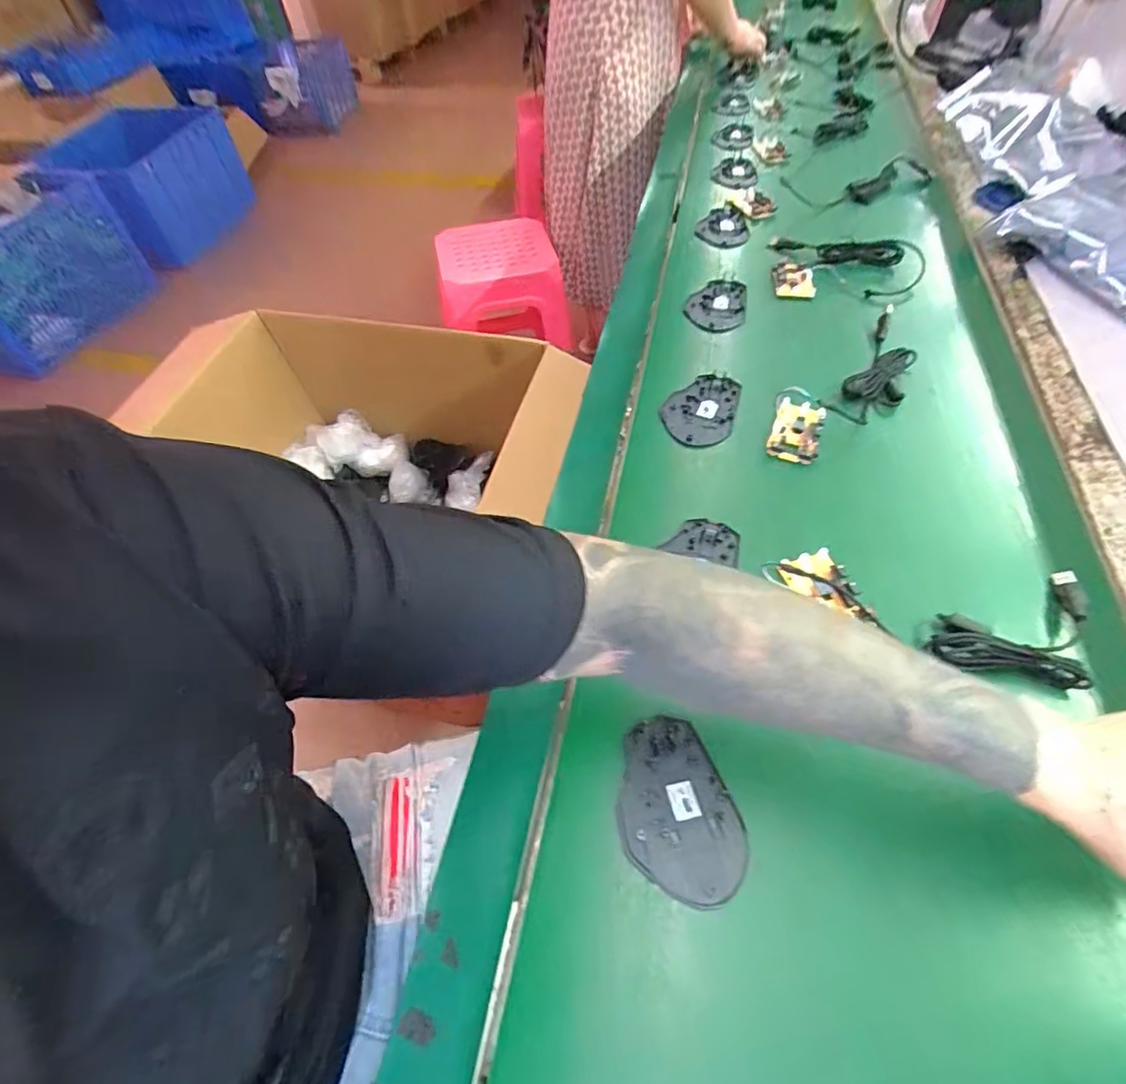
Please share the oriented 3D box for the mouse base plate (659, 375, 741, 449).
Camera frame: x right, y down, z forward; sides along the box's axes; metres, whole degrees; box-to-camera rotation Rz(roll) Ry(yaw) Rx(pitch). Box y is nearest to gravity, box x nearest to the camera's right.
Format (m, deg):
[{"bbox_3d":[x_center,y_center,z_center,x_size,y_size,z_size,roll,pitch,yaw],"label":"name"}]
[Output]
[{"bbox_3d":[0.143,-0.140,0.582,0.074,0.012,0.098,13,55,12],"label":"mouse base plate"}]

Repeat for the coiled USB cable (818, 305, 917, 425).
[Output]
[{"bbox_3d":[0.348,-0.191,0.606,0.064,0.015,0.203,30,60,22],"label":"coiled USB cable"}]

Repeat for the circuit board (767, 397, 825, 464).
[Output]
[{"bbox_3d":[0.233,-0.112,0.554,0.045,0.017,0.077,17,56,15],"label":"circuit board"}]

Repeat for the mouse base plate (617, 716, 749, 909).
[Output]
[{"bbox_3d":[0.071,0.169,0.357,0.071,0.007,0.107,-10,54,-5],"label":"mouse base plate"}]

